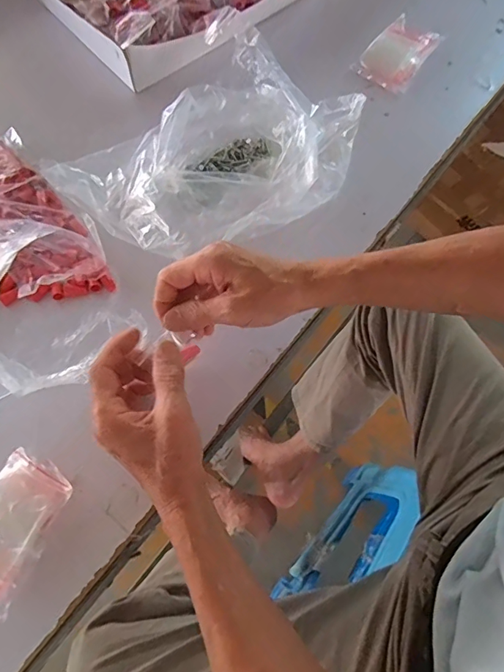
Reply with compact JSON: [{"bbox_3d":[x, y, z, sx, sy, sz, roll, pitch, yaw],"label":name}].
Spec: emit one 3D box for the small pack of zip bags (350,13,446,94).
[{"bbox_3d":[0.188,-0.361,0.570,0.072,0.023,0.109,38,74,15],"label":"small pack of zip bags"}]

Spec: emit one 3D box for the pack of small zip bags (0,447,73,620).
[{"bbox_3d":[-0.200,0.156,0.366,0.067,0.026,0.113,22,71,10],"label":"pack of small zip bags"}]

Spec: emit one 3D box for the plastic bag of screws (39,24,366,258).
[{"bbox_3d":[-0.036,-0.192,0.484,0.304,0.055,0.210,-39,73,-13],"label":"plastic bag of screws"}]

